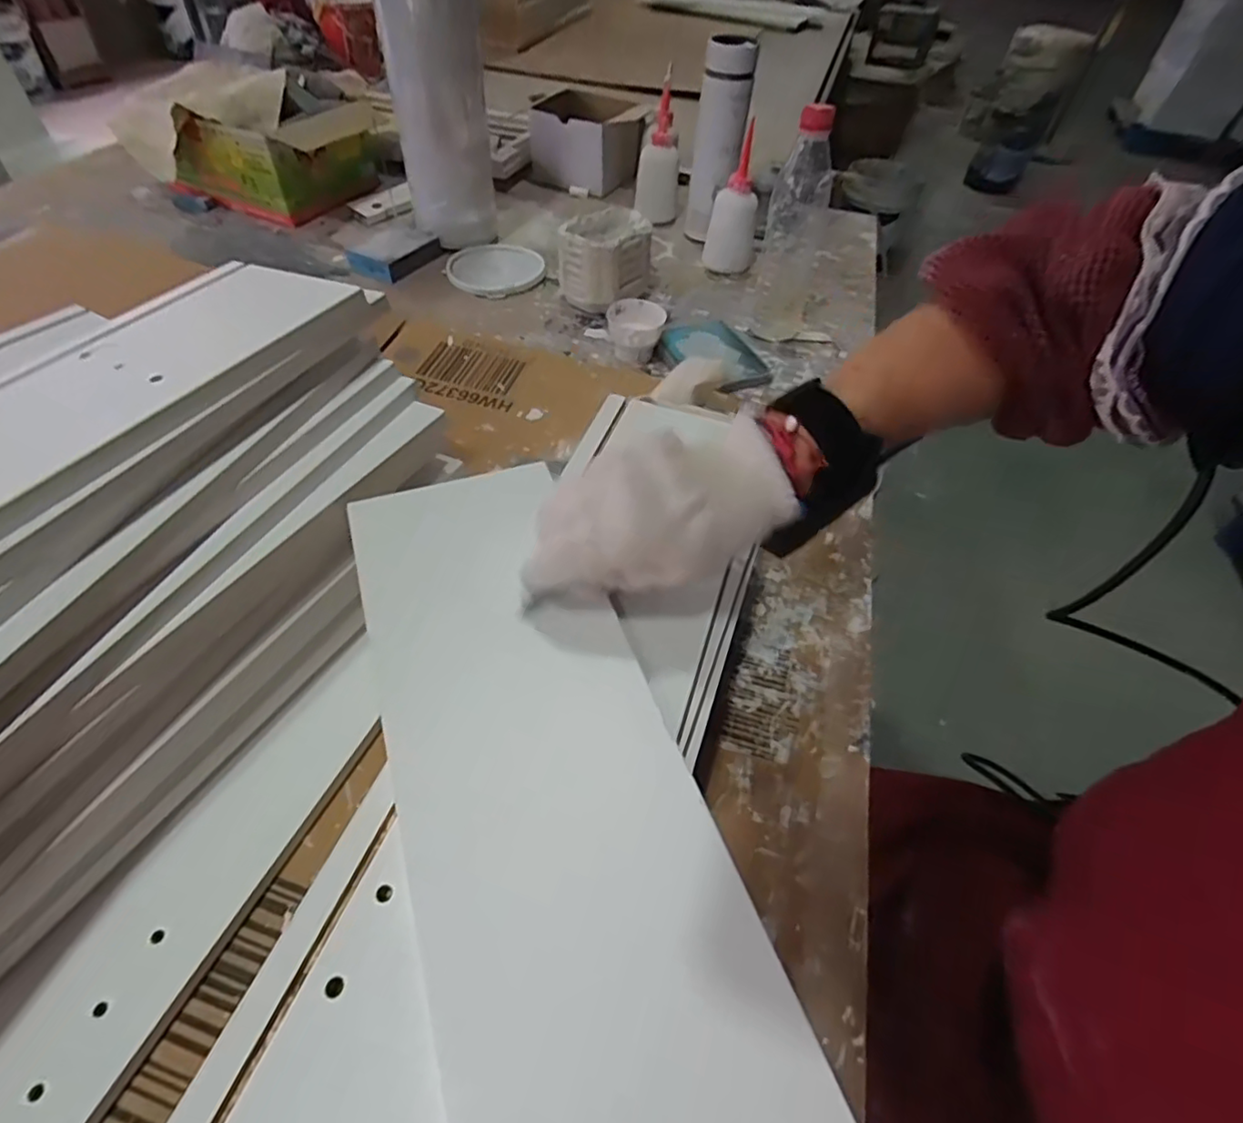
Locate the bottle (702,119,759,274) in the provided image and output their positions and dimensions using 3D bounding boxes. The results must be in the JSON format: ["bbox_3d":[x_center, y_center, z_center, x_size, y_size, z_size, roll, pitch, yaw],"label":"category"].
[{"bbox_3d":[0.149,-0.457,0.786,0.063,0.135,0.064,10,51,4],"label":"bottle"}]

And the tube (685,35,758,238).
[{"bbox_3d":[0.127,-0.542,0.801,0.061,0.224,0.062,7,51,1],"label":"tube"}]

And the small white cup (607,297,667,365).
[{"bbox_3d":[0.014,-0.261,0.679,0.066,0.041,0.075,3,51,-2],"label":"small white cup"}]

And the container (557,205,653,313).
[{"bbox_3d":[-0.019,-0.367,0.741,0.108,0.084,0.104,3,51,-2],"label":"container"}]

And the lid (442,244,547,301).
[{"bbox_3d":[-0.164,-0.389,0.797,0.132,0.011,0.132,2,51,-3],"label":"lid"}]

